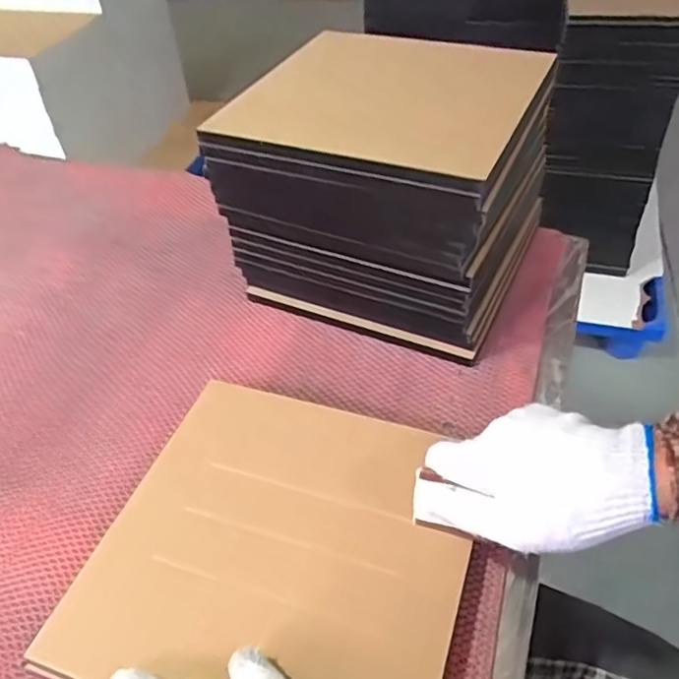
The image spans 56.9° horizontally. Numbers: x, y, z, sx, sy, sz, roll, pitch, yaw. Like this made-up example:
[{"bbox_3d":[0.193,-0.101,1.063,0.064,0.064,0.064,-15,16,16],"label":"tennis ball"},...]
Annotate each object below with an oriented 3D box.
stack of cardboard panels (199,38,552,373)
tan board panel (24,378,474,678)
[{"bbox_3d":[0.049,-0.143,0.603,0.249,0.206,0.222,17,49,19],"label":"stack of cardboard panels"},{"bbox_3d":[-0.040,0.137,0.431,0.239,0.010,0.234,10,47,13],"label":"tan board panel"}]

